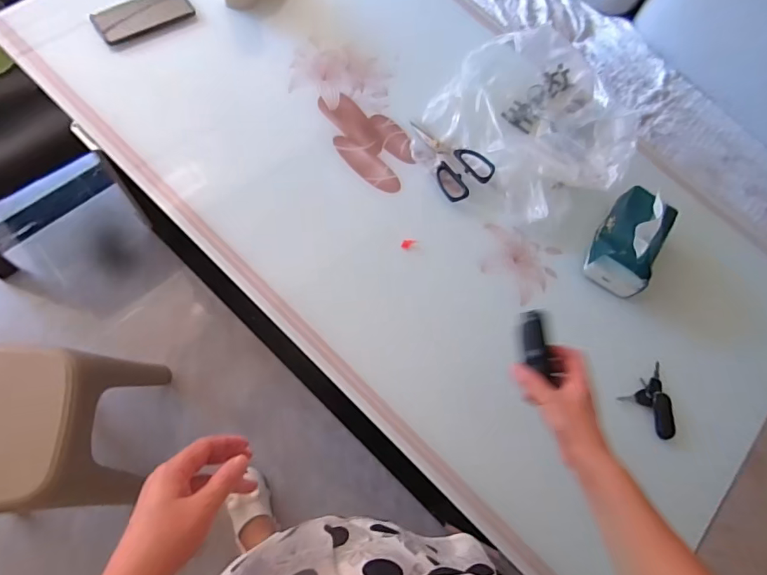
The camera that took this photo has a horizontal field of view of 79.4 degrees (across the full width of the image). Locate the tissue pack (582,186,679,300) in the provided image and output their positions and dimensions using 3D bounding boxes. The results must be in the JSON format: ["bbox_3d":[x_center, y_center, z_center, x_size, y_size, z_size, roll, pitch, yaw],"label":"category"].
[{"bbox_3d":[0.403,-0.078,0.758,0.099,0.073,0.159,28,66,16],"label":"tissue pack"}]

